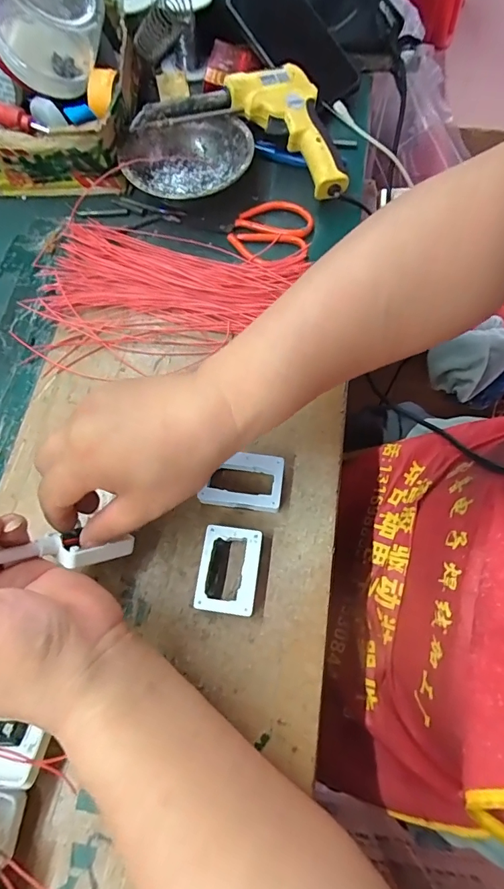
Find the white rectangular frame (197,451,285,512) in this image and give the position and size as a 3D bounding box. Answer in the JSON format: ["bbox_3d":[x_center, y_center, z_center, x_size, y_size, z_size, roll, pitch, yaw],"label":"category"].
[{"bbox_3d":[-0.007,0.028,0.324,0.058,0.017,0.042,7,70,5],"label":"white rectangular frame"}]

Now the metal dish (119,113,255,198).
[{"bbox_3d":[-0.063,-0.280,0.432,0.125,0.038,0.113,3,69,4],"label":"metal dish"}]

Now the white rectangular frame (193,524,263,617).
[{"bbox_3d":[-0.016,0.087,0.301,0.040,0.017,0.056,7,70,5],"label":"white rectangular frame"}]

